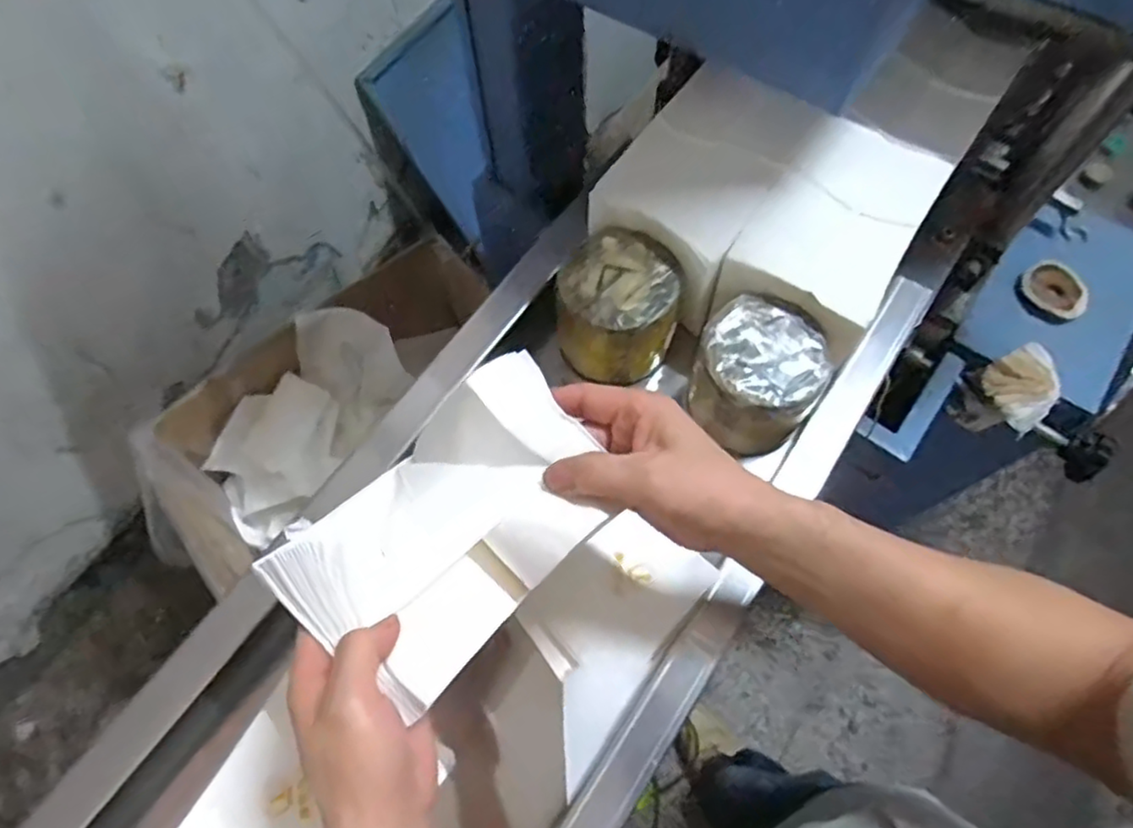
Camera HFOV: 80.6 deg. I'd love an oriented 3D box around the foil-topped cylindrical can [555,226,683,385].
[{"bbox_3d":[0.043,-0.086,0.554,0.093,0.083,0.099,-1,67,3],"label":"foil-topped cylindrical can"}]

